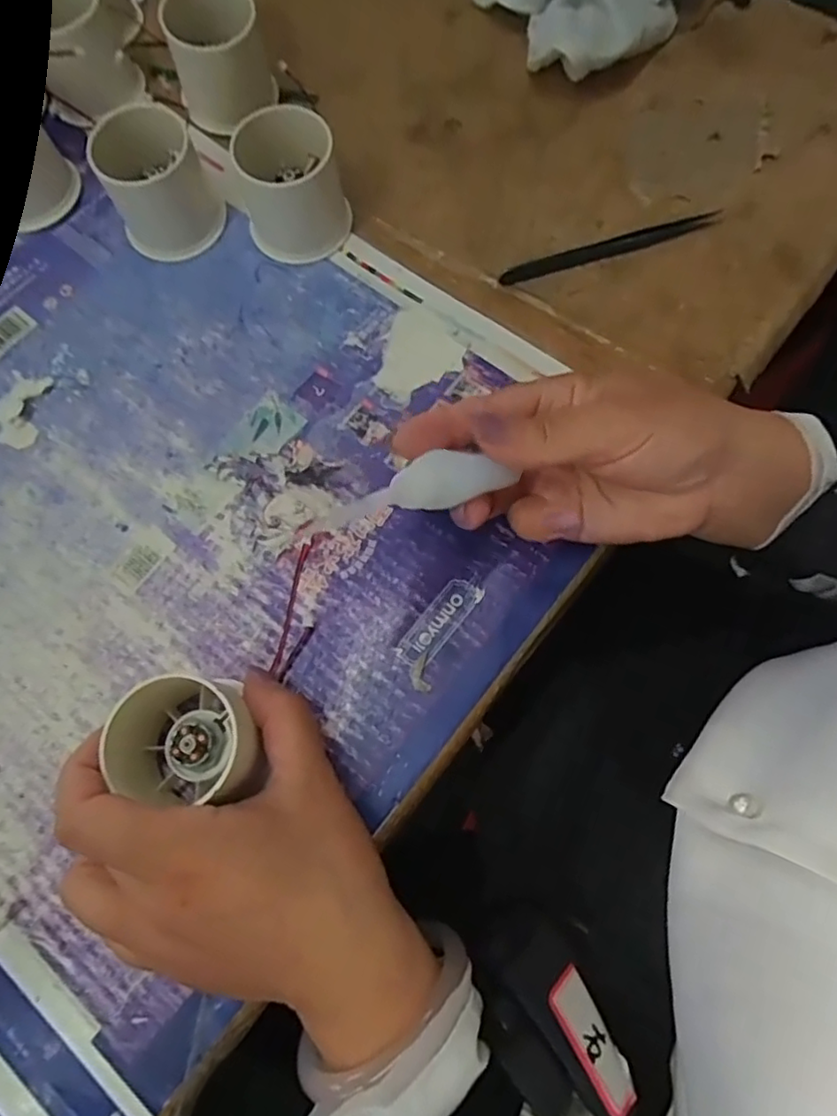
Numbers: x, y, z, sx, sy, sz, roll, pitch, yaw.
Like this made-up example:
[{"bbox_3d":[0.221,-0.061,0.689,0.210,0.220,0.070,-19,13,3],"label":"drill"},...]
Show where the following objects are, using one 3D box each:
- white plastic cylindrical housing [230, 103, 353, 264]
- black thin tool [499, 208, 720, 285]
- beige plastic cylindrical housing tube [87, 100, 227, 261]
[{"bbox_3d":[-0.069,-0.203,0.338,0.054,0.048,0.062,-15,73,-3],"label":"white plastic cylindrical housing"},{"bbox_3d":[0.105,-0.166,0.338,0.124,0.010,0.009,-19,74,-4],"label":"black thin tool"},{"bbox_3d":[-0.141,-0.204,0.340,0.051,0.050,0.063,-25,74,-5],"label":"beige plastic cylindrical housing tube"}]

